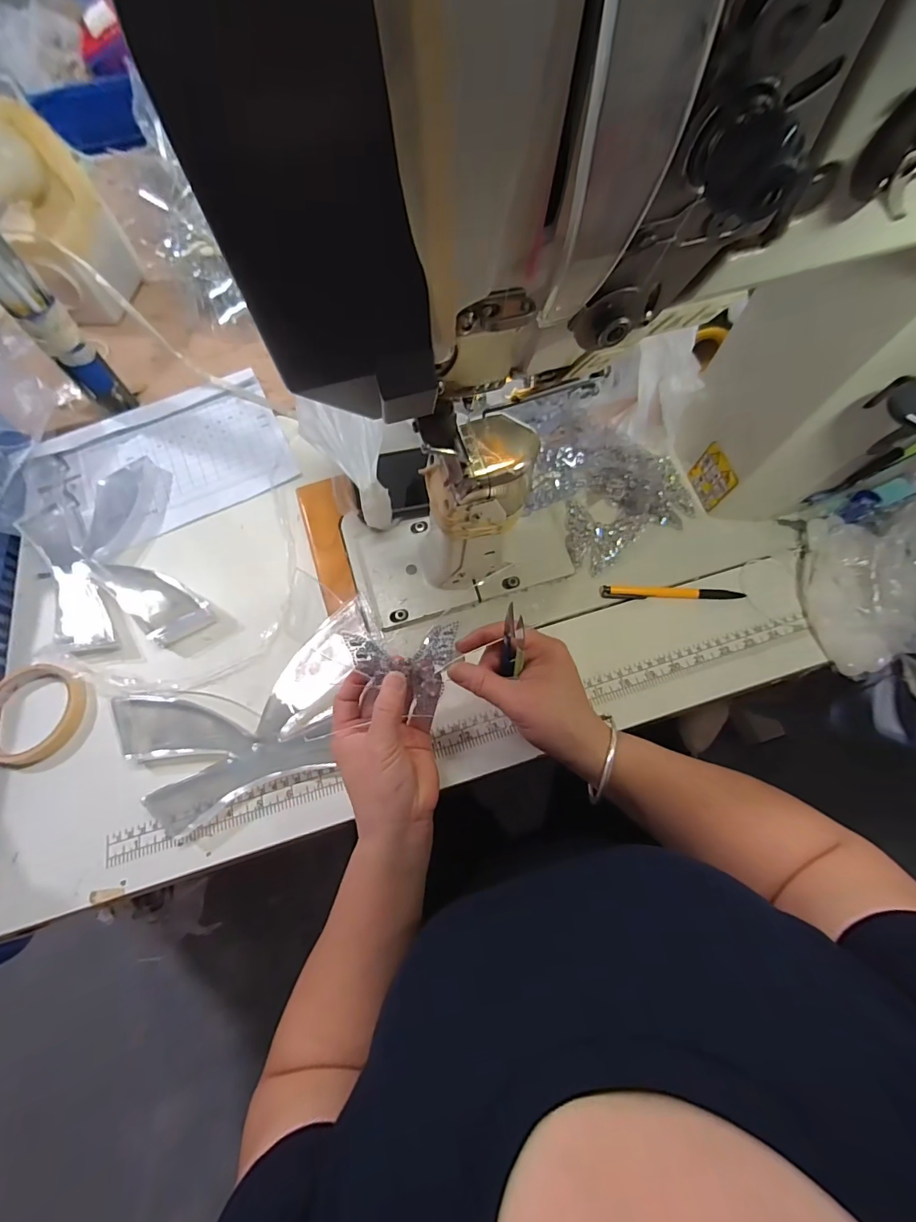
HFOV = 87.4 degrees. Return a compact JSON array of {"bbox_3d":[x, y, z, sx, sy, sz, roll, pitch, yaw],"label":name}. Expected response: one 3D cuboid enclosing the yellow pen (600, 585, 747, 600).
[{"bbox_3d":[0.211,-0.016,0.473,0.138,0.014,0.013,0,66,2],"label":"yellow pen"}]

